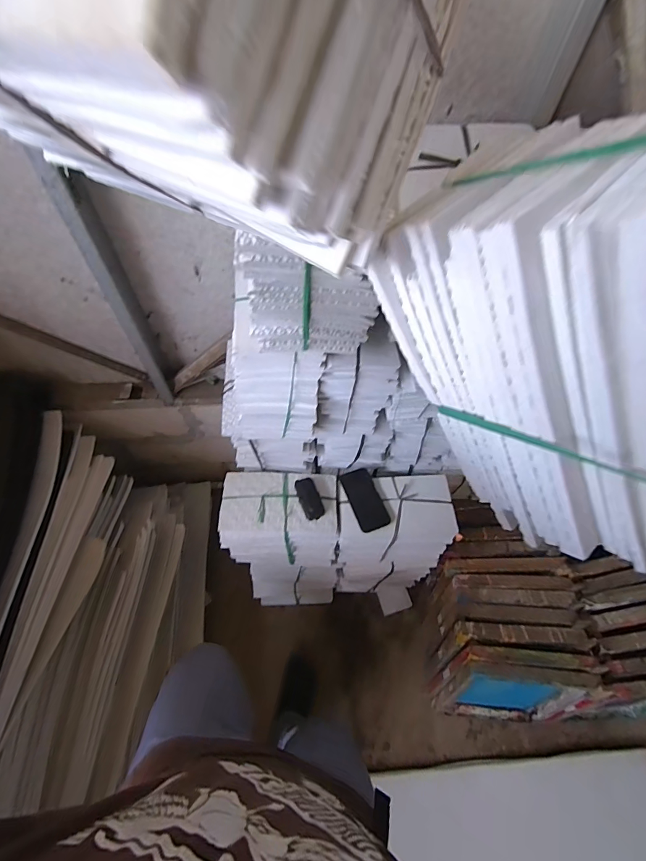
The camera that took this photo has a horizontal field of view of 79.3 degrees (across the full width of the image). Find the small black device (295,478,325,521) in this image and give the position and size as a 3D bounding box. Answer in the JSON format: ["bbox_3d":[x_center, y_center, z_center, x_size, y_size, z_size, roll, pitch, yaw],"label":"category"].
[{"bbox_3d":[-0.033,0.170,0.977,0.048,0.016,0.107,-19,62,-13],"label":"small black device"}]

